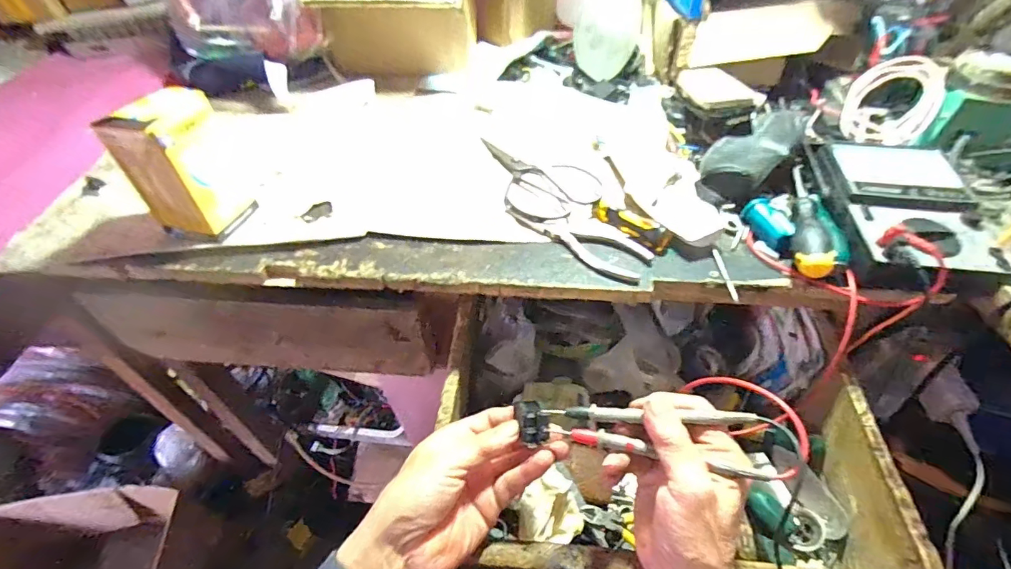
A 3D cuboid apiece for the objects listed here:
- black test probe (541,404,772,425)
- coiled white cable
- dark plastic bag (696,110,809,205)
[{"bbox_3d":[0.103,0.094,0.322,0.152,0.007,0.010,-1,47,11],"label":"black test probe"},{"bbox_3d":[0.449,-0.212,0.526,0.086,0.096,0.032,15,11,31],"label":"coiled white cable"},{"bbox_3d":[0.255,-0.143,0.475,0.070,0.033,0.158,37,70,28],"label":"dark plastic bag"}]

